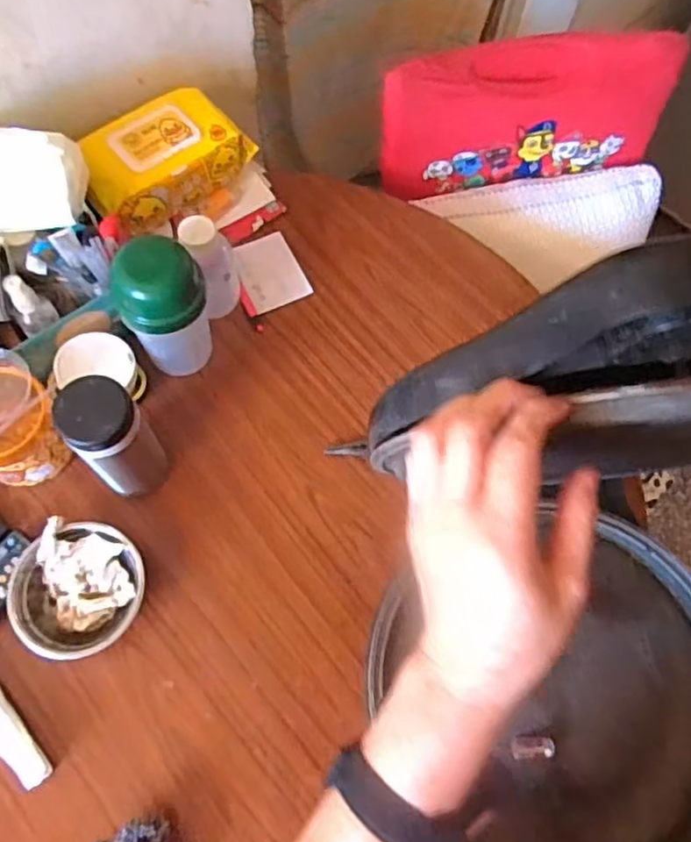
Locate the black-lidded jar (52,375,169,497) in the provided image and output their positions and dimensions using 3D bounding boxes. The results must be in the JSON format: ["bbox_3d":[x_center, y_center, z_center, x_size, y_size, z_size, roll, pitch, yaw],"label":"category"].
[{"bbox_3d":[-0.217,0.020,0.635,0.065,0.173,0.058,-34,74,-15],"label":"black-lidded jar"}]

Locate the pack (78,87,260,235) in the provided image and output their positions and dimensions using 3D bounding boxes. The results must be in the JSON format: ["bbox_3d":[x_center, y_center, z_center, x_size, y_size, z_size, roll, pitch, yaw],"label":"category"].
[{"bbox_3d":[-0.216,-0.313,0.802,0.206,0.081,0.098,-38,75,-16],"label":"pack"}]

